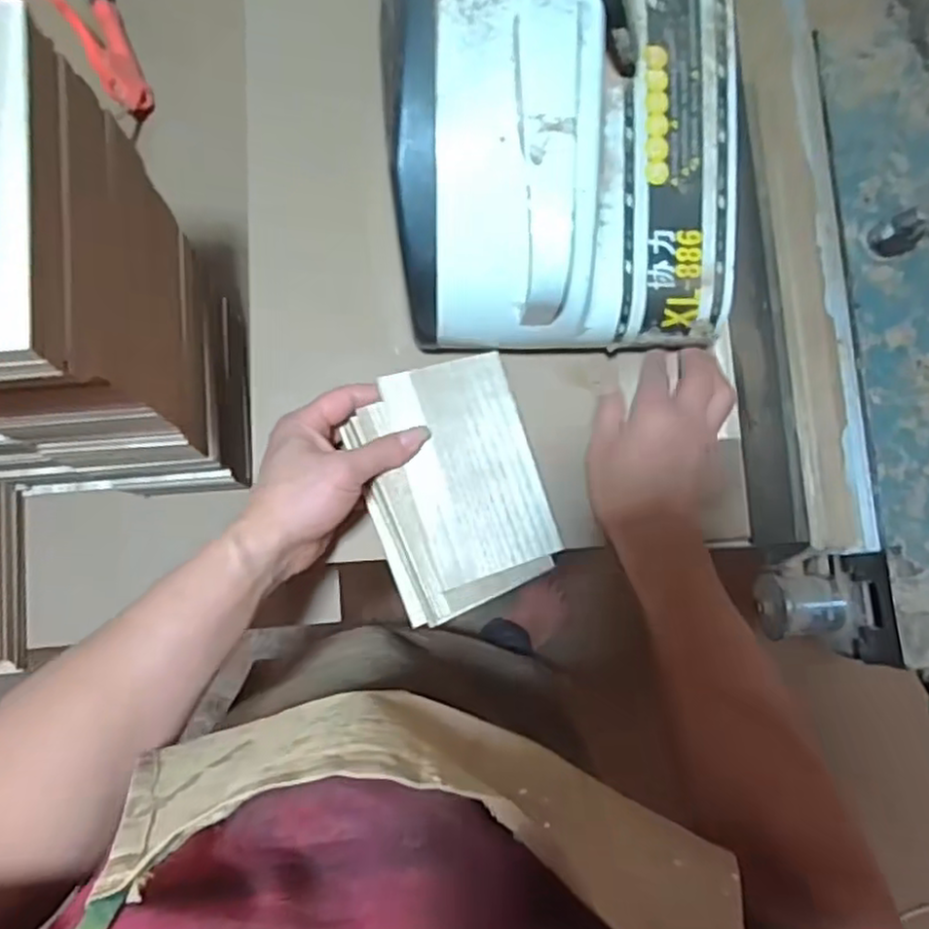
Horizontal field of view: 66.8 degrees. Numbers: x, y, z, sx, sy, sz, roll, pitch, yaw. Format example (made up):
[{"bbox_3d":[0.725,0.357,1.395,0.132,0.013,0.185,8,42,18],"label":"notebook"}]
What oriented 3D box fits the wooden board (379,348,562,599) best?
[{"bbox_3d":[0.006,0.001,0.518,0.100,0.006,0.157,-16,84,-21],"label":"wooden board"}]

